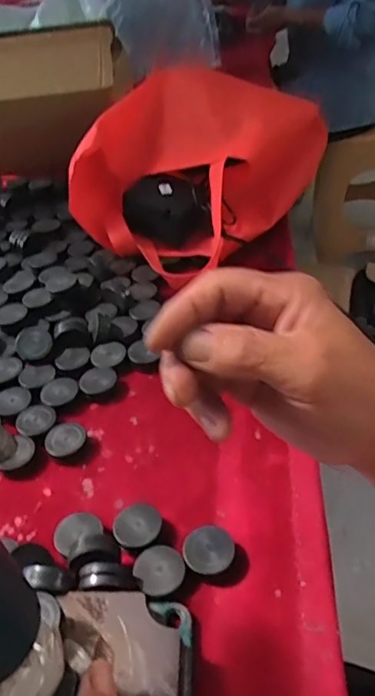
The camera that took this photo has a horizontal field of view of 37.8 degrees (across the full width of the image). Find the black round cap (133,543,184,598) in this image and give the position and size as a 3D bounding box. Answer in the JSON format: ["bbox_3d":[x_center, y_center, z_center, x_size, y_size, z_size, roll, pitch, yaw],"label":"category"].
[{"bbox_3d":[-0.017,0.142,0.350,0.029,0.012,0.032,-27,45,-20],"label":"black round cap"}]

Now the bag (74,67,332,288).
[{"bbox_3d":[0.004,-0.241,0.682,0.255,0.129,0.315,27,52,33],"label":"bag"}]

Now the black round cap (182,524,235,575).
[{"bbox_3d":[0.014,0.133,0.358,0.032,0.014,0.033,-3,42,5],"label":"black round cap"}]

